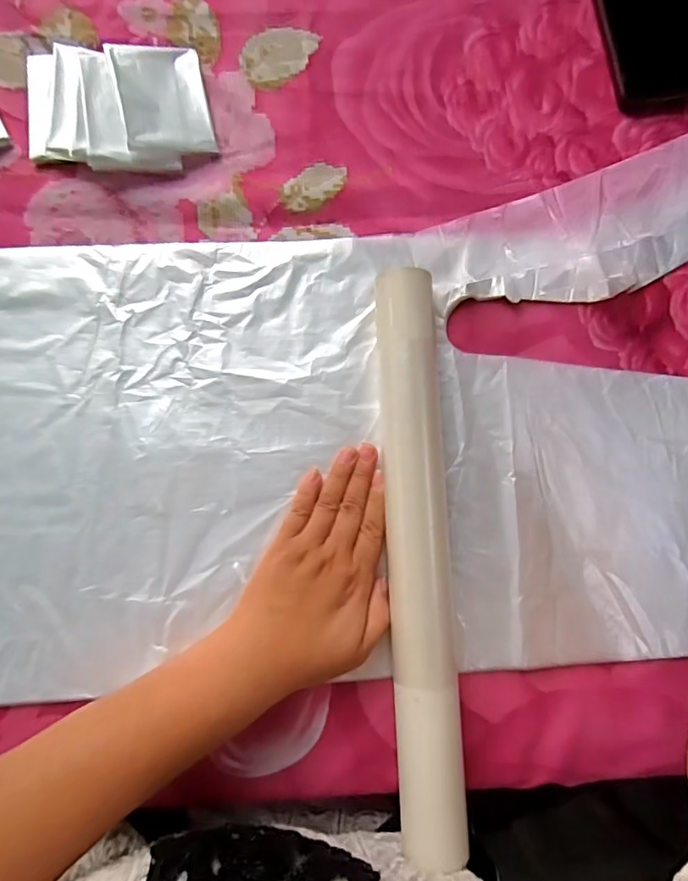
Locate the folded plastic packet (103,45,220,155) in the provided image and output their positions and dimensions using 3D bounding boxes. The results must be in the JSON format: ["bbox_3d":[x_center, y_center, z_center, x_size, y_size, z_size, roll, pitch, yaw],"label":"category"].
[{"bbox_3d":[-0.132,-0.248,0.365,0.063,0.007,0.080,-11,87,-20],"label":"folded plastic packet"}]

